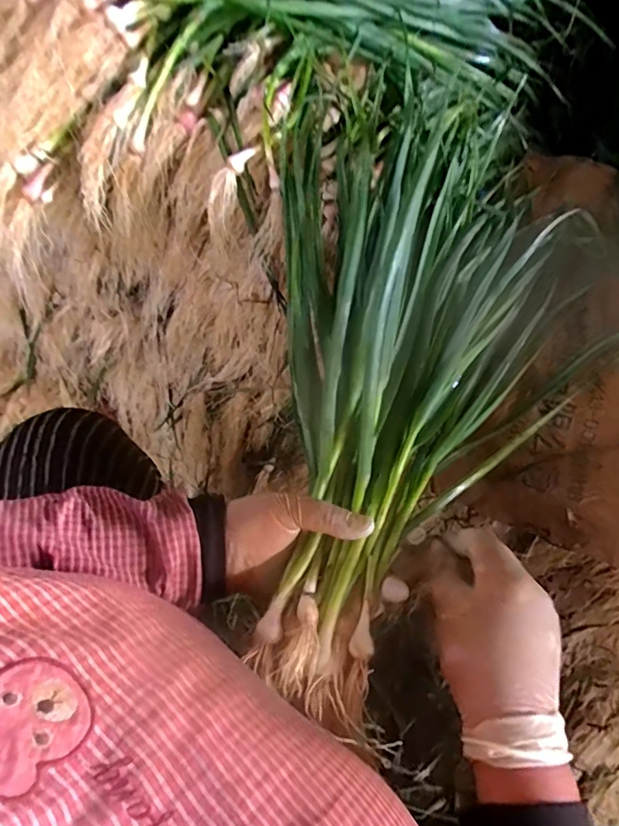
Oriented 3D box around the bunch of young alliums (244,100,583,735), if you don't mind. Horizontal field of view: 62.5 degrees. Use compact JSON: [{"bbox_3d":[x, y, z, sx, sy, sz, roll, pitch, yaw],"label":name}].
[{"bbox_3d":[0.074,-0.054,0.420,0.258,0.073,0.526,16,66,8],"label":"bunch of young alliums"}]

